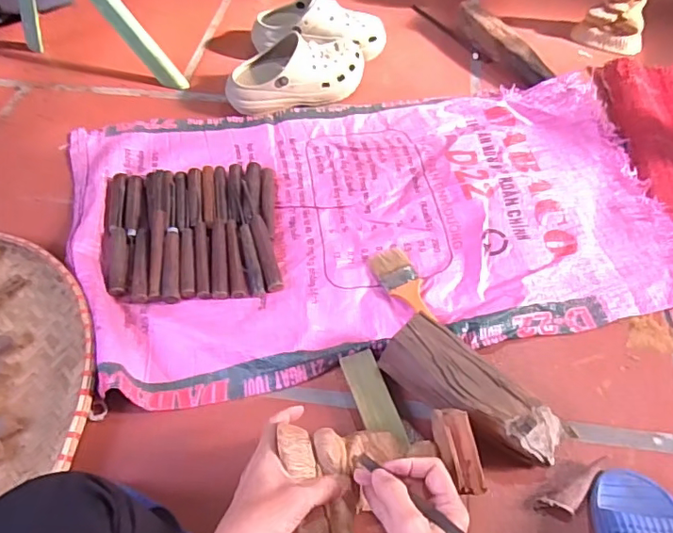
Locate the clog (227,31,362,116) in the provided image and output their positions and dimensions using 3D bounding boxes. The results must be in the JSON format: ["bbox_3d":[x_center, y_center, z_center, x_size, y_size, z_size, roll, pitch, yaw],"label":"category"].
[{"bbox_3d":[-0.067,-0.322,0.886,0.235,0.093,0.097,-15,54,-9],"label":"clog"}]

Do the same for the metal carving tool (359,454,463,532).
[{"bbox_3d":[0.068,0.191,0.425,0.010,0.013,0.136,-41,43,-25],"label":"metal carving tool"}]

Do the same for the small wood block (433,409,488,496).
[{"bbox_3d":[0.112,0.168,0.485,0.033,0.021,0.077,-15,68,-9],"label":"small wood block"}]

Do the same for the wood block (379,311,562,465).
[{"bbox_3d":[0.143,0.133,0.559,0.193,0.062,0.081,34,61,24],"label":"wood block"}]

